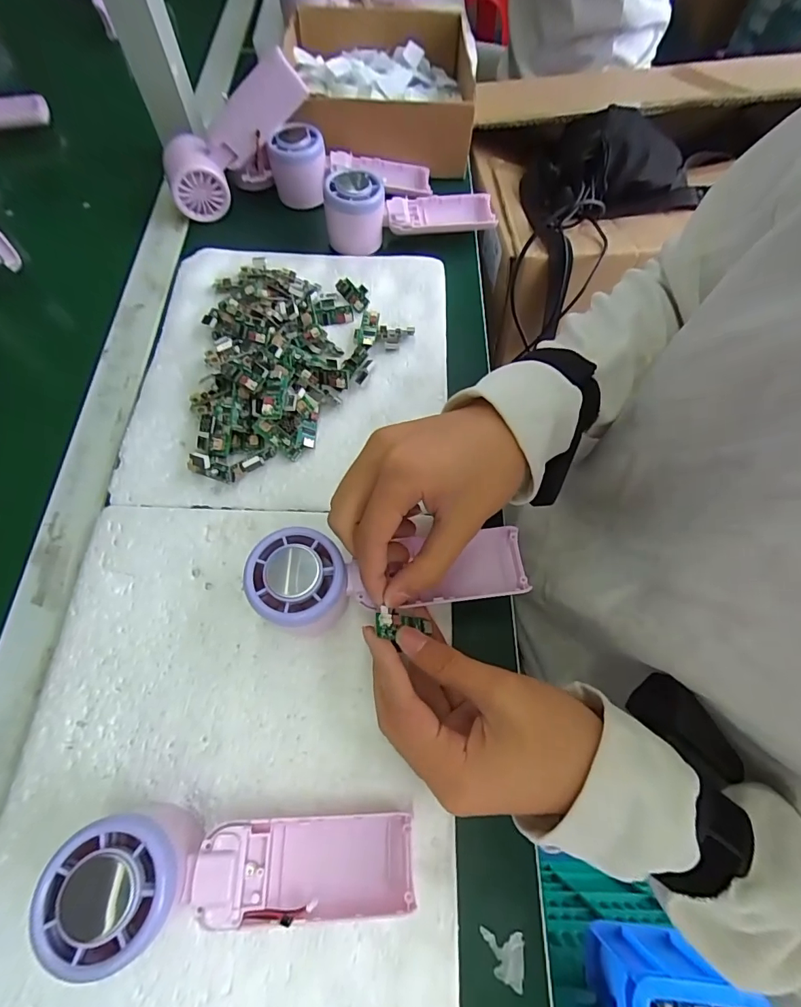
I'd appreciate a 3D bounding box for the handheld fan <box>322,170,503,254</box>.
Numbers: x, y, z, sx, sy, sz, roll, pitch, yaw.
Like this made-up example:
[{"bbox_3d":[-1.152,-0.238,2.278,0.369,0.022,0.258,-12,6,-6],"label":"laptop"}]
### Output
[{"bbox_3d":[0.010,-0.291,0.448,0.165,0.057,0.059,-8,65,-4],"label":"handheld fan"}]

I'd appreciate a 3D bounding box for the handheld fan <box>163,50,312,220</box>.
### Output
[{"bbox_3d":[-0.161,-0.352,0.442,0.160,0.052,0.050,-31,64,21],"label":"handheld fan"}]

